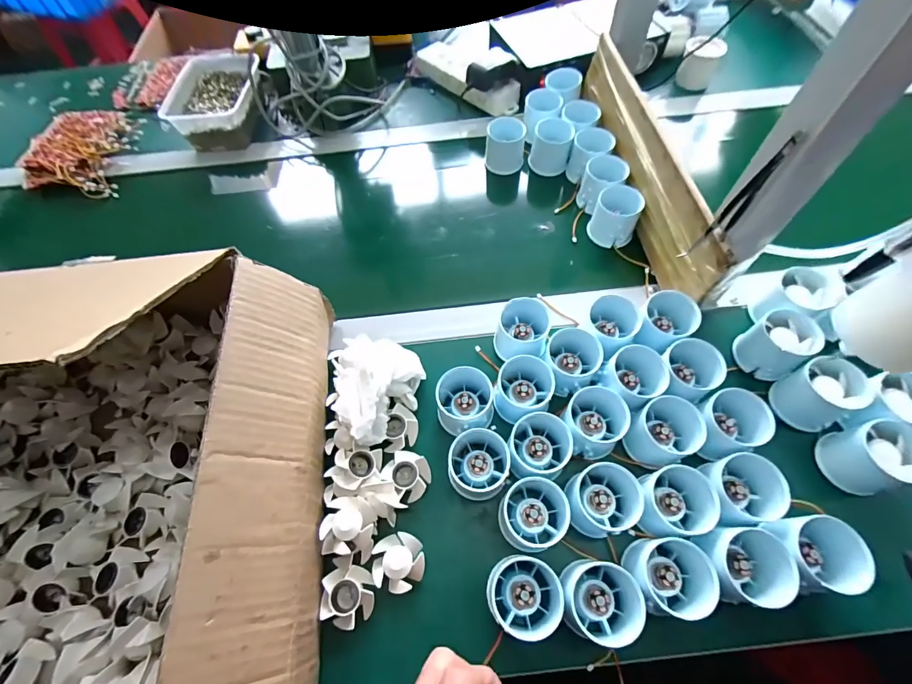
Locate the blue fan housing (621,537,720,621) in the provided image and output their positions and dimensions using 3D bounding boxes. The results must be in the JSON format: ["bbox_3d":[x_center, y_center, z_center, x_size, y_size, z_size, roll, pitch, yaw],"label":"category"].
[{"bbox_3d":[0.164,0.179,0.315,0.049,0.042,0.053,-1,61,2],"label":"blue fan housing"}]

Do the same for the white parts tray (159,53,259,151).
[{"bbox_3d":[-0.376,-0.386,0.656,0.130,0.051,0.193,-13,61,-4],"label":"white parts tray"}]

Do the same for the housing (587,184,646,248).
[{"bbox_3d":[0.192,-0.151,0.499,0.054,0.052,0.053,22,64,15],"label":"housing"}]

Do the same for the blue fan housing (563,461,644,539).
[{"bbox_3d":[0.125,0.129,0.346,0.054,0.040,0.059,-4,60,1],"label":"blue fan housing"}]

